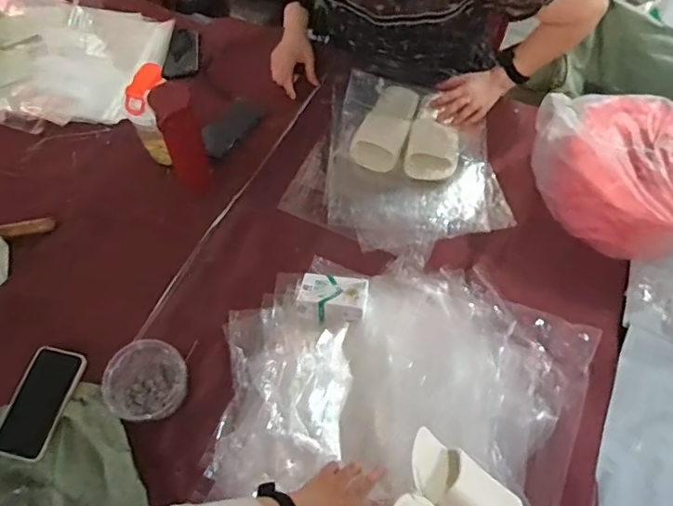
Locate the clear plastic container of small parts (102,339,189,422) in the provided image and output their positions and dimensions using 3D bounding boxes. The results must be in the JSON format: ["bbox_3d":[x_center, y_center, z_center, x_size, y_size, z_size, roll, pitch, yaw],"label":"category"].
[{"bbox_3d":[-0.280,0.191,0.773,0.110,0.064,0.113,0,61,-1],"label":"clear plastic container of small parts"}]

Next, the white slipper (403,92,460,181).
[{"bbox_3d":[0.198,-0.239,1.031,0.097,0.051,0.214,12,61,5],"label":"white slipper"}]

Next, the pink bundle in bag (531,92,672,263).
[{"bbox_3d":[0.528,-0.158,0.940,0.276,0.152,0.323,-30,65,-17],"label":"pink bundle in bag"}]

